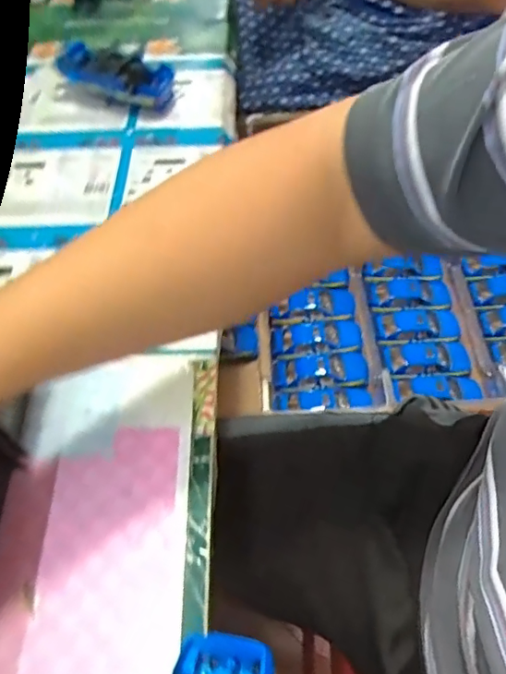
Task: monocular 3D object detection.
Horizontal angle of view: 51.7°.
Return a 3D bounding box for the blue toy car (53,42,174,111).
[{"bbox_3d":[-0.165,-0.318,0.631,0.162,0.034,0.066,31,64,21],"label":"blue toy car"}]

